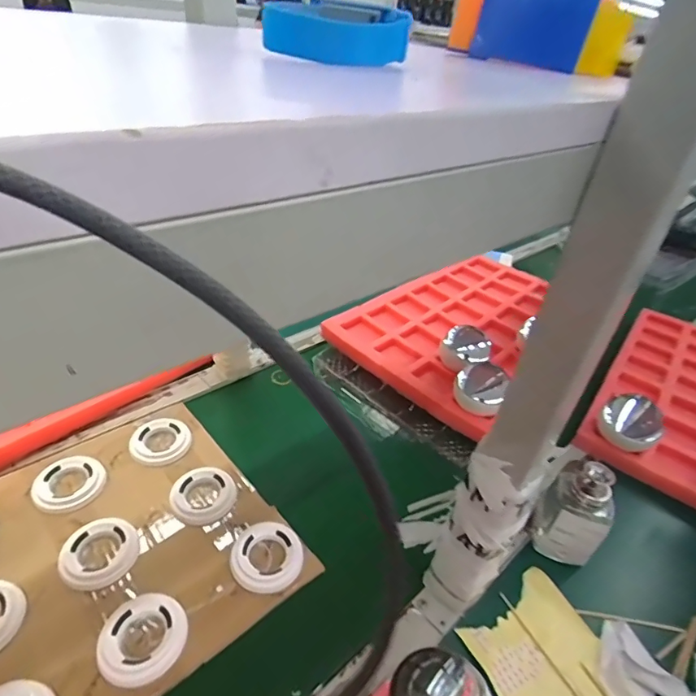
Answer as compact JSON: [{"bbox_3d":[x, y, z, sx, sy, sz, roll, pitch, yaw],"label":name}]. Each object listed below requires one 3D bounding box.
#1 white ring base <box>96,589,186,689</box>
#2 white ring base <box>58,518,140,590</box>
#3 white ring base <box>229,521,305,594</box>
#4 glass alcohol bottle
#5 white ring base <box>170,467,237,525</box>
[{"bbox_3d":[-0.181,0.254,0.408,0.071,0.011,0.070,5,36,-4],"label":"white ring base"},{"bbox_3d":[-0.248,0.204,0.463,0.066,0.012,0.069,5,36,-4],"label":"white ring base"},{"bbox_3d":[-0.082,0.215,0.477,0.071,0.015,0.072,5,36,-4],"label":"white ring base"},{"bbox_3d":[0.250,0.177,0.505,0.060,0.116,0.060,20,38,17],"label":"glass alcohol bottle"},{"bbox_3d":[-0.165,0.168,0.530,0.071,0.013,0.068,5,36,-4],"label":"white ring base"}]

